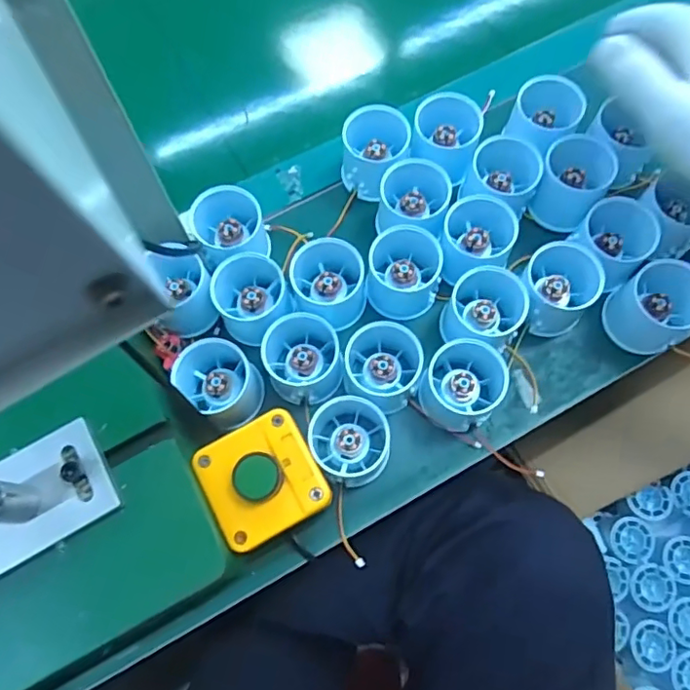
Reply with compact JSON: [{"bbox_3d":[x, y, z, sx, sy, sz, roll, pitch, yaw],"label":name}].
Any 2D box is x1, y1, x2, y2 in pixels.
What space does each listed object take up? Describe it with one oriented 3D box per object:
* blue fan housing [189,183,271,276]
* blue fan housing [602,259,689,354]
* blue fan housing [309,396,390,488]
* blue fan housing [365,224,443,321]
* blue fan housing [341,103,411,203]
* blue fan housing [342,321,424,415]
[{"bbox_3d":[-0.086,-0.081,0.432,0.053,0.054,0.062,-19,71,-4],"label":"blue fan housing"},{"bbox_3d":[0.222,-0.028,0.404,0.059,0.053,0.052,-34,73,-9],"label":"blue fan housing"},{"bbox_3d":[0.004,0.063,0.389,0.054,0.040,0.059,-1,71,2],"label":"blue fan housing"},{"bbox_3d":[0.044,-0.054,0.422,0.053,0.047,0.058,-1,71,2],"label":"blue fan housing"},{"bbox_3d":[0.024,-0.149,0.454,0.049,0.053,0.056,11,72,6],"label":"blue fan housing"},{"bbox_3d":[0.026,0.013,0.406,0.054,0.032,0.064,14,72,7],"label":"blue fan housing"}]

